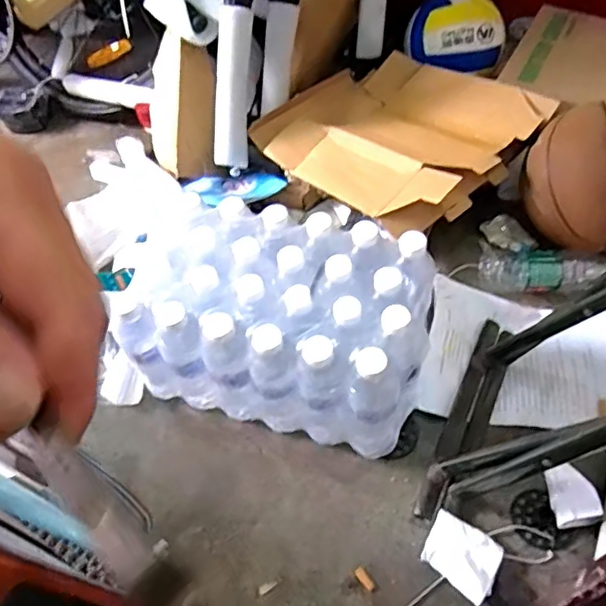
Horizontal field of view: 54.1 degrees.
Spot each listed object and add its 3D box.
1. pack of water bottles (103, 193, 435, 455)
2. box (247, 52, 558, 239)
[{"bbox_3d":[-0.026,0.035,0.803,0.369,0.223,0.228,14,55,13],"label":"pack of water bottles"},{"bbox_3d":[0.156,-0.296,1.023,0.345,0.064,0.389,-39,54,-19],"label":"box"}]

